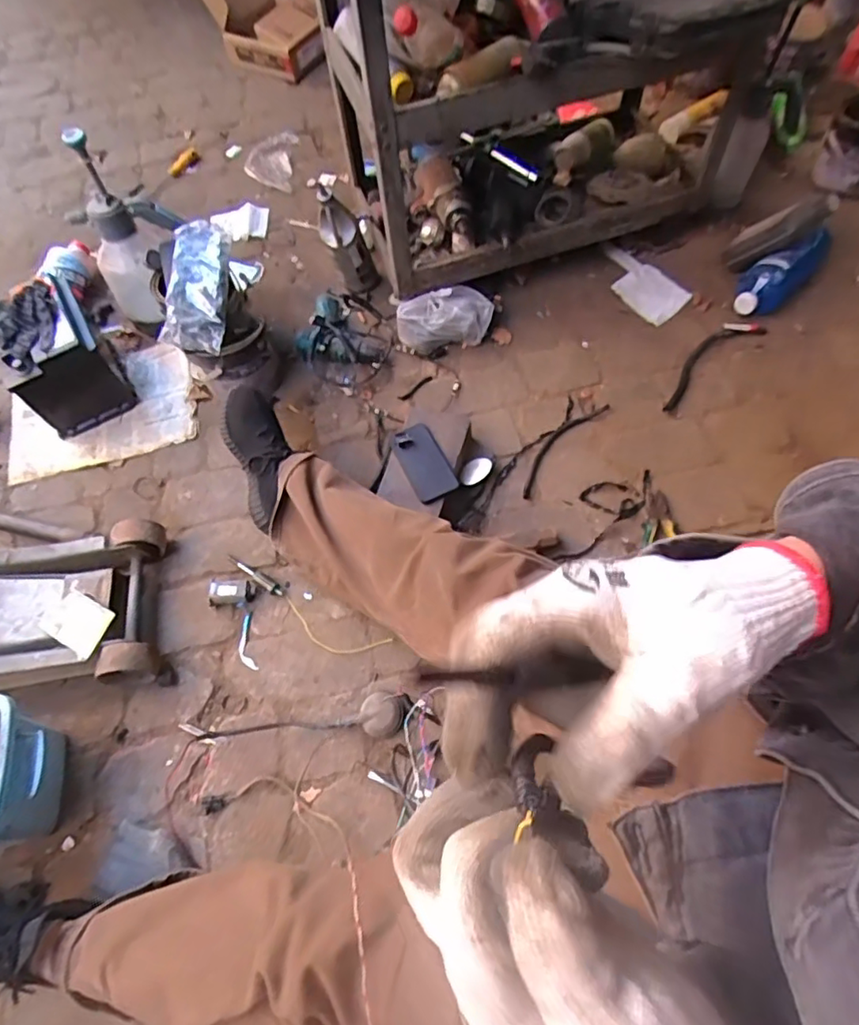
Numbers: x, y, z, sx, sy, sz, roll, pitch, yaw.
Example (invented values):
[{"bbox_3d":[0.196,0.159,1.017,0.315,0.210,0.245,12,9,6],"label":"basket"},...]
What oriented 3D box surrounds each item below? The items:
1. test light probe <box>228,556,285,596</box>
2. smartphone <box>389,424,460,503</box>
[{"bbox_3d":[-0.295,0.106,0.991,0.115,0.020,0.017,31,70,13],"label":"test light probe"},{"bbox_3d":[-0.011,-0.087,1.008,0.073,0.012,0.147,-30,67,2],"label":"smartphone"}]

